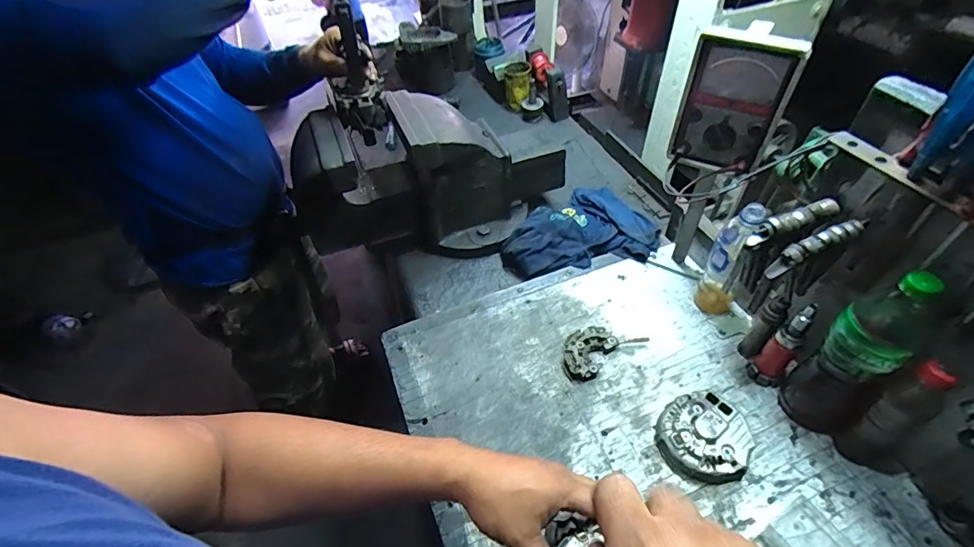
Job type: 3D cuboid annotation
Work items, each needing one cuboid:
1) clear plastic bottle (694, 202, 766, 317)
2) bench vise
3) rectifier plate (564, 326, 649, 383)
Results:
[{"bbox_3d":[0.375,-0.020,0.718,0.058,0.213,0.053,30,56,26],"label":"clear plastic bottle"},{"bbox_3d":[-0.094,-0.190,0.893,0.499,0.251,0.194,-12,49,-8],"label":"bench vise"},{"bbox_3d":[0.175,0.115,0.743,0.136,0.019,0.076,-30,53,-22],"label":"rectifier plate"}]

